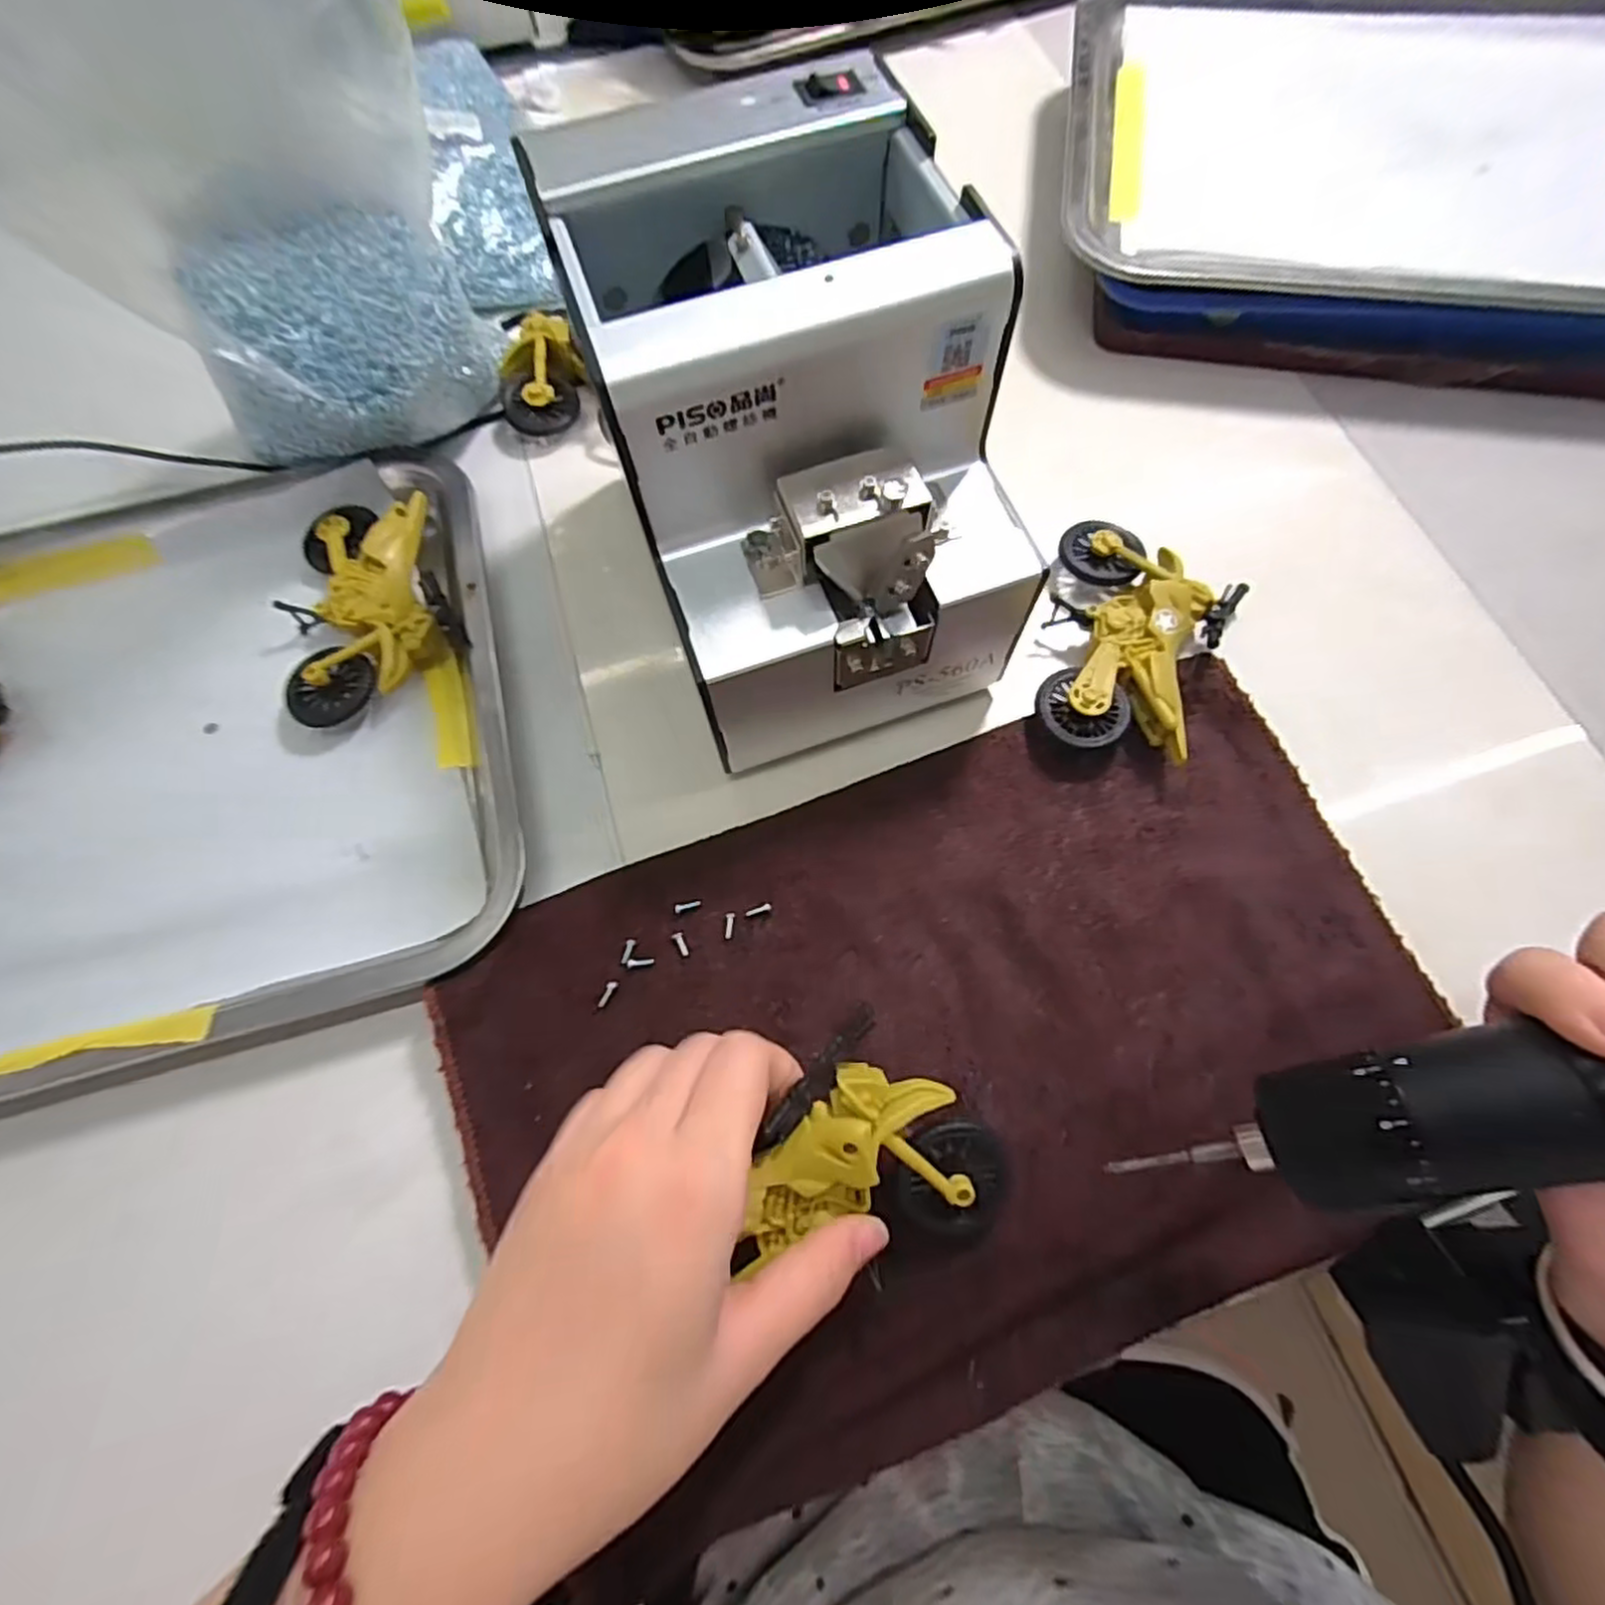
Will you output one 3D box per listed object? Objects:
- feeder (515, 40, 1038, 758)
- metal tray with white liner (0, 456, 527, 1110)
[{"bbox_3d":[0.001,-0.129,0.272,0.129,0.142,0.169,-20,70,-4],"label":"feeder"},{"bbox_3d":[-0.311,-0.017,0.305,0.365,0.027,0.270,-15,70,-6],"label":"metal tray with white liner"}]

